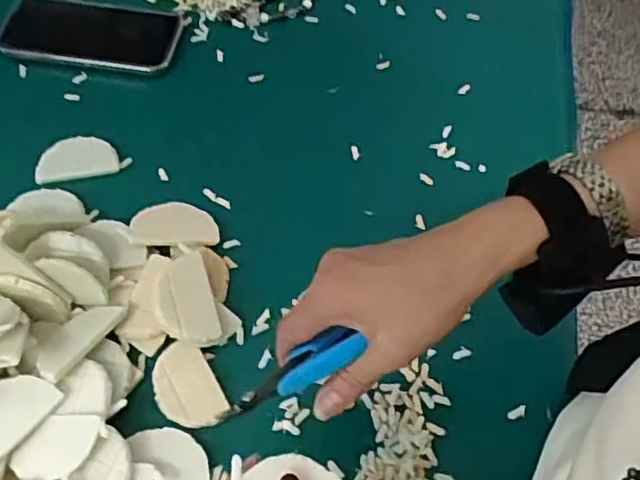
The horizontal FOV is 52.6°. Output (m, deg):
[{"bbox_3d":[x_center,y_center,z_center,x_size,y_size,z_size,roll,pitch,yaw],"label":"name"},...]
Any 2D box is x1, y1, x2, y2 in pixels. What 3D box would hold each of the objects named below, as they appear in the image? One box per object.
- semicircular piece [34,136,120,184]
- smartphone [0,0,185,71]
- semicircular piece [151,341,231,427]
[{"bbox_3d":[-0.213,-0.072,0.567,0.070,0.004,0.038,-9,78,-4],"label":"semicircular piece"},{"bbox_3d":[-0.219,-0.204,0.627,0.160,0.011,0.084,9,59,2],"label":"smartphone"},{"bbox_3d":[-0.096,0.105,0.462,0.043,0.006,0.063,-26,64,-16],"label":"semicircular piece"}]

